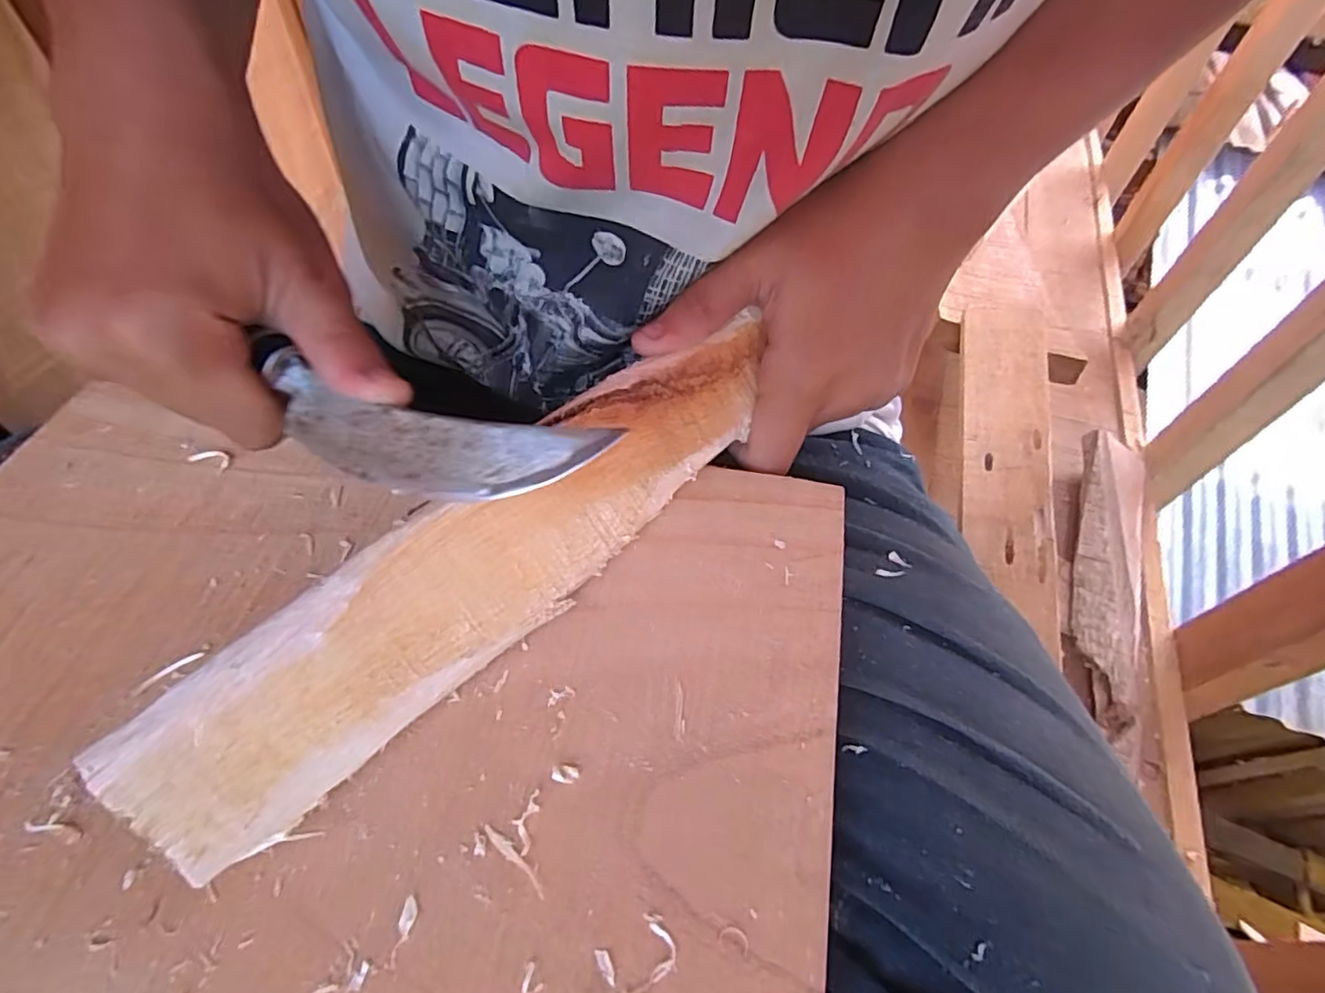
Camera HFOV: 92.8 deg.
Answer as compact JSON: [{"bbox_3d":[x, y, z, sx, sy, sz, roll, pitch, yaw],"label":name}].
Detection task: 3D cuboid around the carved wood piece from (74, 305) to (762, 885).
[{"bbox_3d":[-0.047,0.013,0.205,0.219,0.049,0.025,-40,20,-28],"label":"carved wood piece"}]

